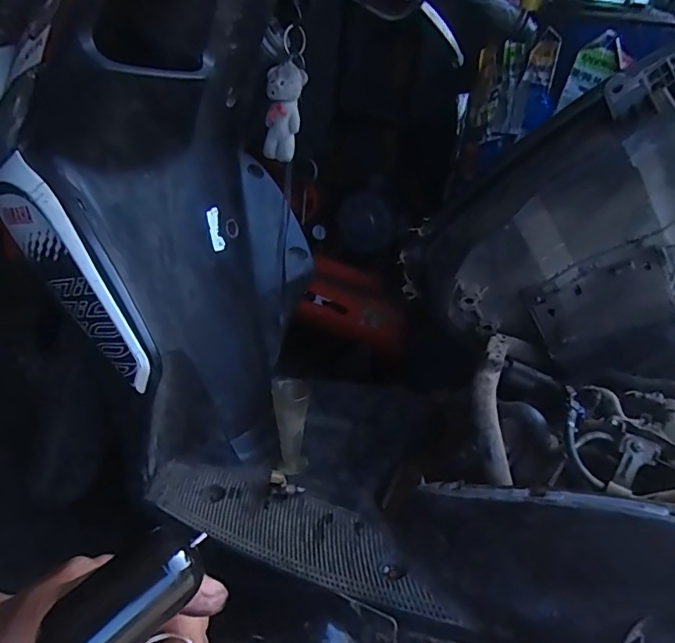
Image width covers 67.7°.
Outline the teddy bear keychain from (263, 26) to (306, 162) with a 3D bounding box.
[{"bbox_3d":[-0.065,-0.274,0.624,0.048,0.135,0.051,4,27,-5],"label":"teddy bear keychain"}]

